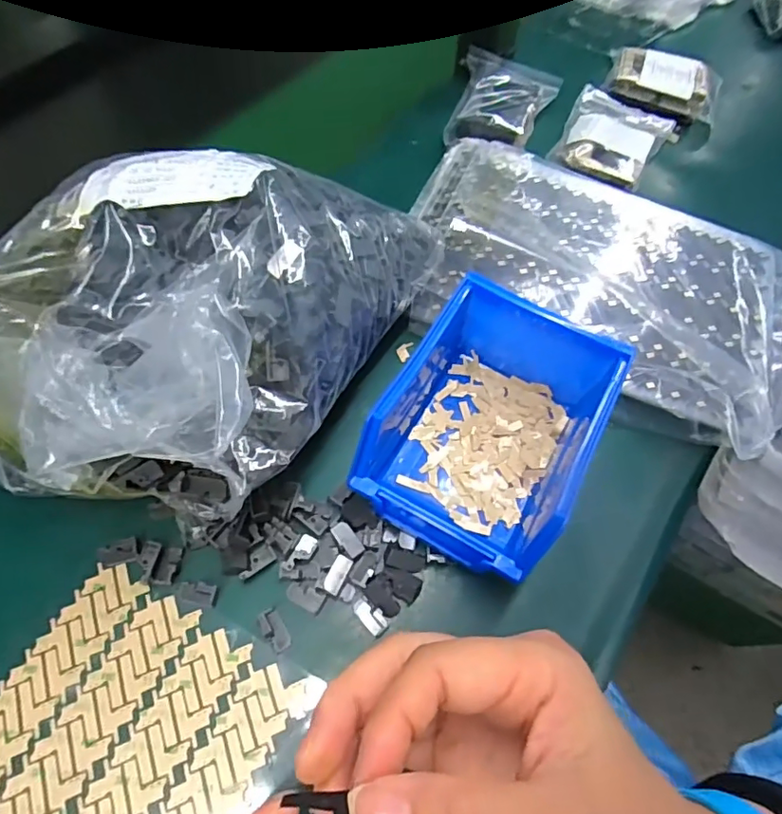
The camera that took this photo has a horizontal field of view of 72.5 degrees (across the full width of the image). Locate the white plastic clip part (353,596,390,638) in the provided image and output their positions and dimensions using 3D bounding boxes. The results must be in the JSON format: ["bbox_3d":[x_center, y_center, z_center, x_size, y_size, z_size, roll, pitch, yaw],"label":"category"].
[{"bbox_3d":[-0.011,0.113,0.288,0.011,0.009,0.022,-39,71,-20],"label":"white plastic clip part"}]

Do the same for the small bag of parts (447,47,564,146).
[{"bbox_3d":[0.099,-0.270,0.471,0.085,0.028,0.100,16,62,7],"label":"small bag of parts"}]

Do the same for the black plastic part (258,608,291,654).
[{"bbox_3d":[-0.061,0.118,0.282,0.011,0.008,0.022,-34,70,-18],"label":"black plastic part"}]

